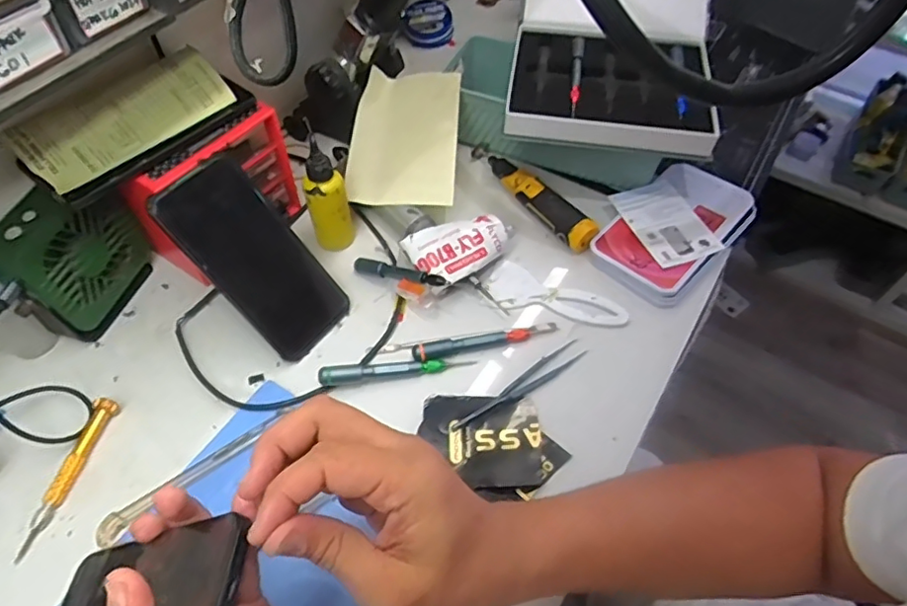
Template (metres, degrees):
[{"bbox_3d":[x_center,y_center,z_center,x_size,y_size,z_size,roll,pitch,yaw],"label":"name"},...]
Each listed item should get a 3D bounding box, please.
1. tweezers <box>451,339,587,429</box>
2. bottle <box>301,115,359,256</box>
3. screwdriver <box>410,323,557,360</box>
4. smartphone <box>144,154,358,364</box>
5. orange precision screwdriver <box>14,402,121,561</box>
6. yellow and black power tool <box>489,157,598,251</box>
[{"bbox_3d":[0.055,0.066,0.465,0.127,0.006,0.020,-32,62,-21],"label":"tweezers"},{"bbox_3d":[-0.110,-0.094,0.511,0.034,0.118,0.031,-1,55,-2],"label":"bottle"},{"bbox_3d":[0.027,0.031,0.489,0.123,0.013,0.017,-10,56,-8],"label":"screwdriver"},{"bbox_3d":[-0.157,-0.034,0.471,0.076,0.012,0.165,-49,113,-28],"label":"smartphone"},{"bbox_3d":[-0.279,0.124,0.422,0.014,0.016,0.116,10,56,5],"label":"orange precision screwdriver"},{"bbox_3d":[0.085,-0.105,0.575,0.026,0.025,0.141,-30,61,-20],"label":"yellow and black power tool"}]

